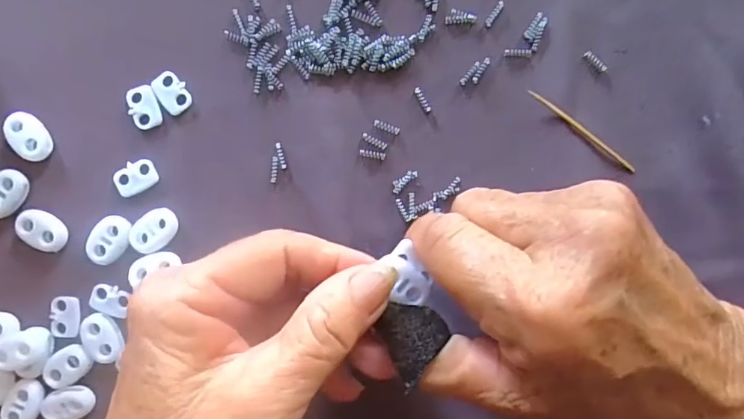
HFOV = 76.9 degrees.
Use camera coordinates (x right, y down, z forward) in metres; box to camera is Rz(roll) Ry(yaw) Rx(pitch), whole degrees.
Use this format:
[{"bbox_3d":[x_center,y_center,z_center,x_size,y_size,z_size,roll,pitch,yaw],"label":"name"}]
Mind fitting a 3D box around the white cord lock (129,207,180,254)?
[{"bbox_3d":[-0.096,0.009,0.206,0.015,0.006,0.022,44,90,-1],"label":"white cord lock"}]

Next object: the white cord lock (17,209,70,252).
[{"bbox_3d":[-0.145,0.009,0.206,0.022,0.006,0.015,28,91,-1],"label":"white cord lock"}]

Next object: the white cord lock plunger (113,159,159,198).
[{"bbox_3d":[-0.105,-0.014,0.207,0.019,0.004,0.013,-28,91,0],"label":"white cord lock plunger"}]

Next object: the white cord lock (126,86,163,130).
[{"bbox_3d":[-0.101,-0.045,0.205,0.013,0.004,0.018,-22,91,0],"label":"white cord lock"}]

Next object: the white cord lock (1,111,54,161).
[{"bbox_3d":[-0.151,-0.032,0.205,0.015,0.006,0.021,-38,91,0],"label":"white cord lock"}]

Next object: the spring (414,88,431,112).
[{"bbox_3d":[0.022,-0.049,0.207,0.004,0.004,0.012,-28,92,0],"label":"spring"}]

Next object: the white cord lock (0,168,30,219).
[{"bbox_3d":[-0.161,-0.007,0.206,0.015,0.005,0.022,38,90,-1],"label":"white cord lock"}]

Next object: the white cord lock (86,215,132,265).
[{"bbox_3d":[-0.116,0.014,0.206,0.016,0.005,0.022,39,90,-1],"label":"white cord lock"}]

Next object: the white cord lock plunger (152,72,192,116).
[{"bbox_3d":[-0.088,-0.051,0.206,0.013,0.004,0.018,-31,91,0],"label":"white cord lock plunger"}]

